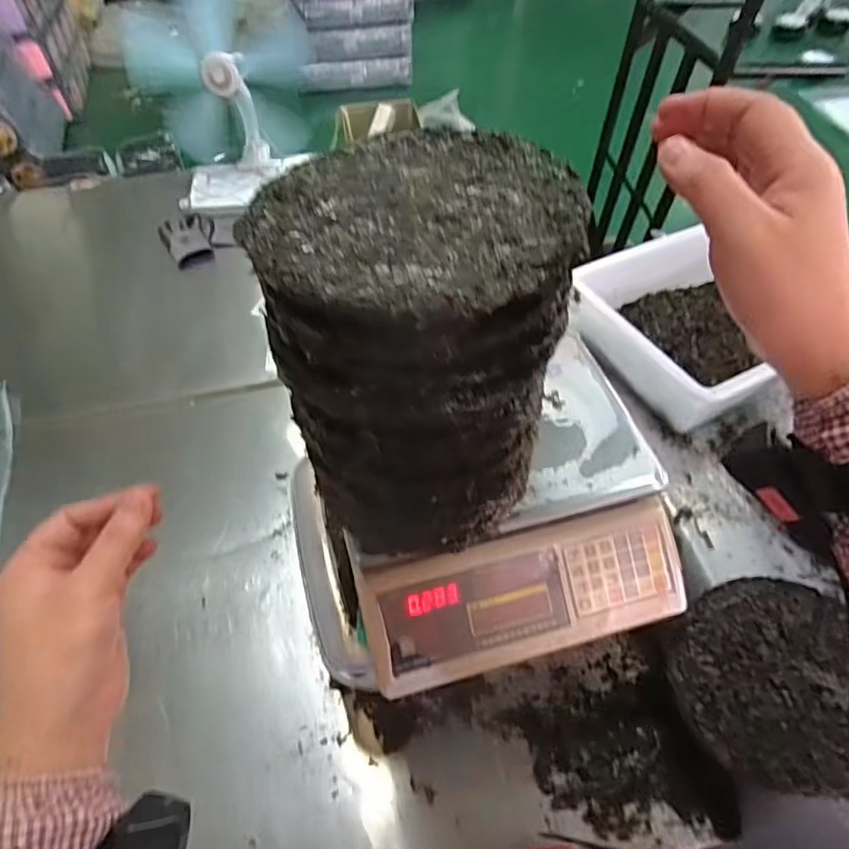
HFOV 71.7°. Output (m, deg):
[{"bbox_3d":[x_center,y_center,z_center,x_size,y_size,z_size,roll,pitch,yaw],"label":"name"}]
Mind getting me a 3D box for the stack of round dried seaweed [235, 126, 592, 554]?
[{"bbox_3d":[-0.001,-0.044,0.461,0.188,0.282,0.195,17,55,14],"label":"stack of round dried seaweed"}]

